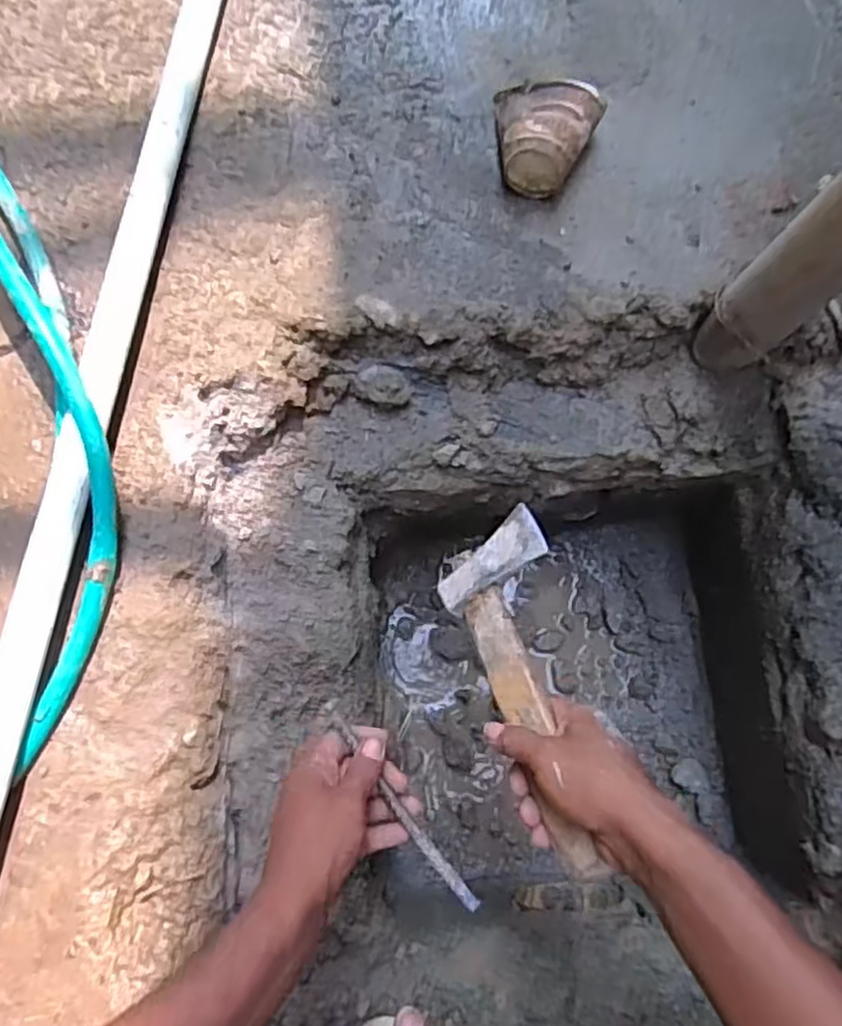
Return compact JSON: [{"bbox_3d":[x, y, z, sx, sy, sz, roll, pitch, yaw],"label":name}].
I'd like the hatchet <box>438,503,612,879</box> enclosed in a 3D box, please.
[{"bbox_3d":[0.073,0.124,0.544,0.081,0.047,0.275,-9,54,-2],"label":"hatchet"}]

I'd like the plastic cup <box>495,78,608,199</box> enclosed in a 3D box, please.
[{"bbox_3d":[0.110,-0.351,0.667,0.098,0.052,0.107,0,77,0],"label":"plastic cup"}]

